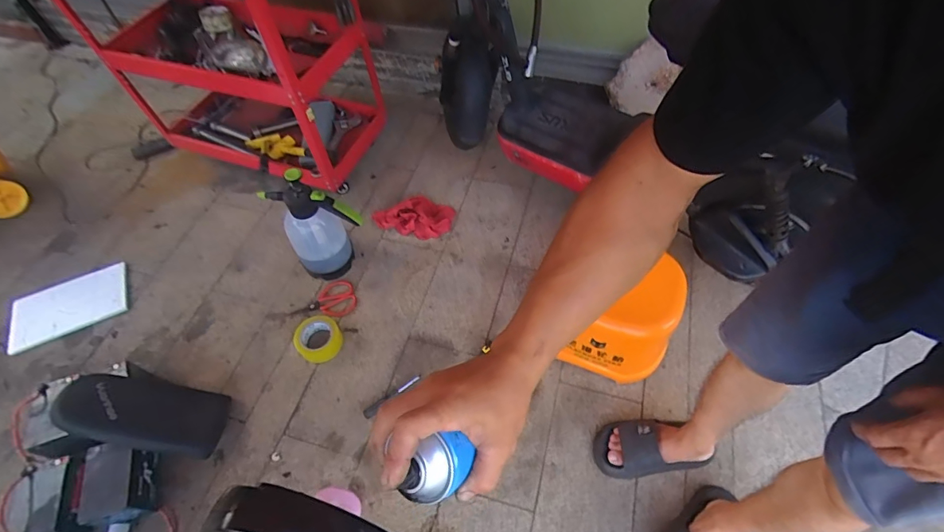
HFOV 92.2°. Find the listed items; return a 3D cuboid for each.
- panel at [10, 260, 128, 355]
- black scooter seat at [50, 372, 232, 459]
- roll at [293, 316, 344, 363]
[{"bbox_3d":[-1.089,0.104,1.225,0.284,0.019,0.167,-22,67,-13],"label":"panel"},{"bbox_3d":[-0.715,0.322,1.005,0.310,0.045,0.150,22,48,-26],"label":"black scooter seat"},{"bbox_3d":[-0.394,0.185,1.163,0.111,0.049,0.113,-1,55,1],"label":"roll"}]

